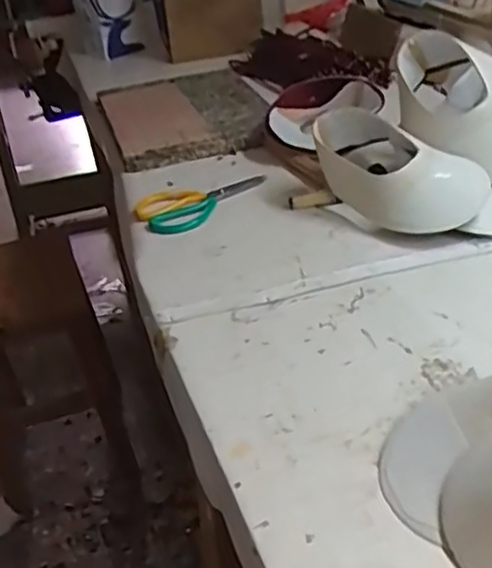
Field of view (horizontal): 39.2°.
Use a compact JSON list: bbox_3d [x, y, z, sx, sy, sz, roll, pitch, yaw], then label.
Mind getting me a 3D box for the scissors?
[{"bbox_3d":[-0.060,-0.120,0.957,0.185,0.019,0.089,-30,40,-32],"label":"scissors"}]

